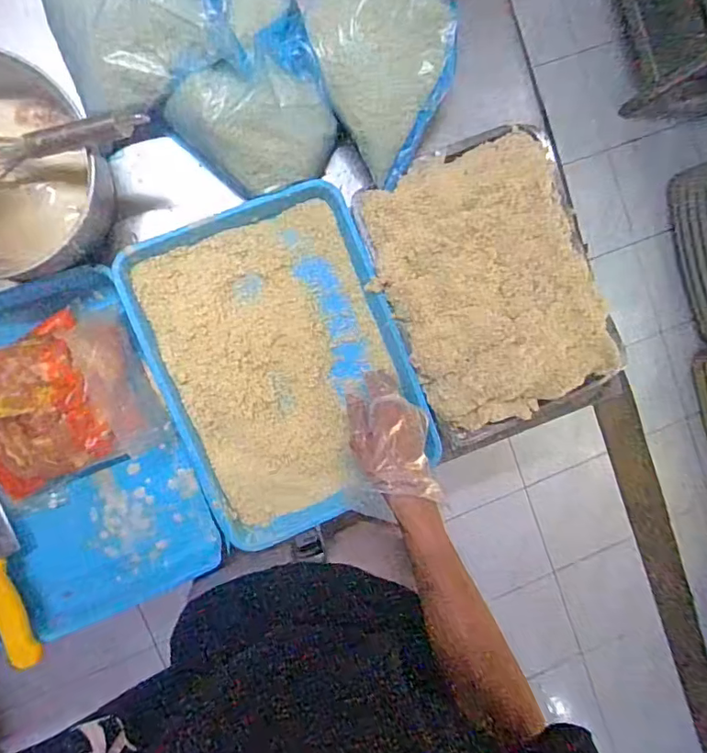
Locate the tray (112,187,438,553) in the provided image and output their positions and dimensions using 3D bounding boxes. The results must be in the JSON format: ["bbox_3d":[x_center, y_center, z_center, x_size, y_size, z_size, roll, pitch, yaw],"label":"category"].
[{"bbox_3d":[-0.087,-0.014,0.701,0.300,0.045,0.408,-21,97,-6],"label":"tray"}]

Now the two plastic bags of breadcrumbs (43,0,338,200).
[{"bbox_3d":[-0.193,-0.390,0.616,0.276,0.098,0.357,-21,97,-6],"label":"two plastic bags of breadcrumbs"}]

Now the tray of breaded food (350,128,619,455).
[{"bbox_3d":[0.189,-0.120,0.715,0.289,0.098,0.376,-25,97,-5],"label":"tray of breaded food"}]

